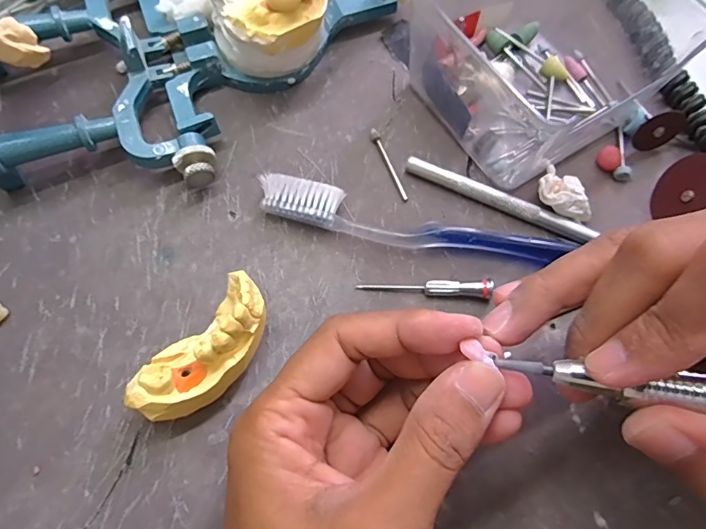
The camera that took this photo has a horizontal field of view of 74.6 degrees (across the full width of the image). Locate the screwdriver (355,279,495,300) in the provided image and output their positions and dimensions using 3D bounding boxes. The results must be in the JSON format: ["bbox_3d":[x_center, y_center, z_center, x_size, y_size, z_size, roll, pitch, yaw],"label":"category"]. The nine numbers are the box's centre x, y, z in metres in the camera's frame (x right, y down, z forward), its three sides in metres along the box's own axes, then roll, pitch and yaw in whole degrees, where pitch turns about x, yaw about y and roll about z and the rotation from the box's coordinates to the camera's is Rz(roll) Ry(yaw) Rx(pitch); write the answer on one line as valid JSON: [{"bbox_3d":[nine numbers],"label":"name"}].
[{"bbox_3d":[0.032,0.011,0.207,0.059,0.008,0.007,1,70,0],"label":"screwdriver"}]

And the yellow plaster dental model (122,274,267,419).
[{"bbox_3d":[-0.057,0.035,0.184,0.028,0.032,0.061,41,74,13],"label":"yellow plaster dental model"}]

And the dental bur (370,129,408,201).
[{"bbox_3d":[0.019,-0.051,0.232,0.005,0.004,0.042,-22,72,-8],"label":"dental bur"}]

